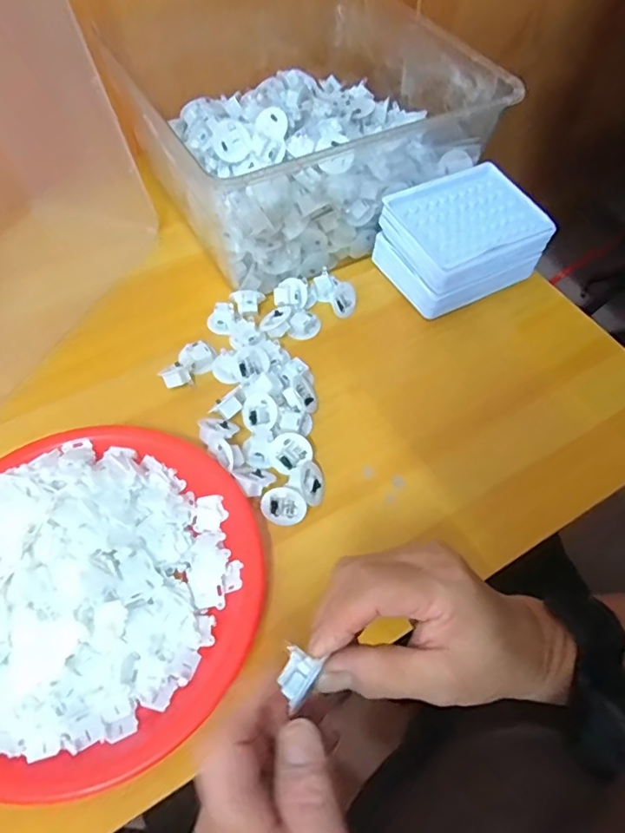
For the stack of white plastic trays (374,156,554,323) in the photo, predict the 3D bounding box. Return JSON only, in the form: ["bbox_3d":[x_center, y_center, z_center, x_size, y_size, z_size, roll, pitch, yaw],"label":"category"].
[{"bbox_3d":[0.140,-0.167,0.518,0.130,0.071,0.112,-27,64,-18],"label":"stack of white plastic trays"}]

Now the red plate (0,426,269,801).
[{"bbox_3d":[-0.148,0.109,0.356,0.219,0.035,0.218,1,59,-2],"label":"red plate"}]

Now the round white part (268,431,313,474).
[{"bbox_3d":[-0.017,0.027,0.417,0.029,0.009,0.030,1,59,-2],"label":"round white part"}]

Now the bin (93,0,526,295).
[{"bbox_3d":[-0.025,-0.307,0.550,0.295,0.116,0.307,-24,63,-16],"label":"bin"}]

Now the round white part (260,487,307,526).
[{"bbox_3d":[-0.021,0.066,0.395,0.032,0.010,0.029,13,100,-13],"label":"round white part"}]

